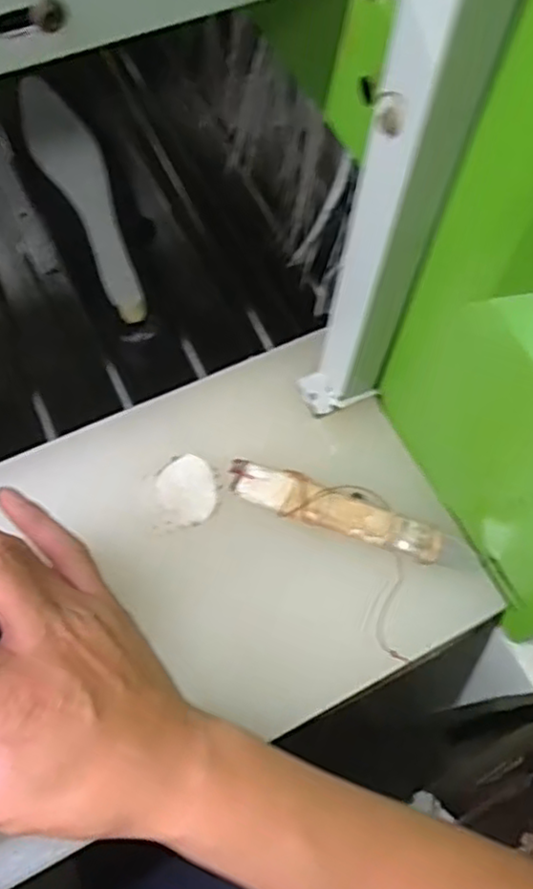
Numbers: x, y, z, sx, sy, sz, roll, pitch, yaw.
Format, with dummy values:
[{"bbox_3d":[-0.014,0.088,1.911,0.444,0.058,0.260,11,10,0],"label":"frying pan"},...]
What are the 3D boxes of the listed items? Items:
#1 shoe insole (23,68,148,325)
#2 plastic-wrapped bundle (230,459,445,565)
[{"bbox_3d":[-0.148,-0.202,0.565,0.048,0.010,0.223,-23,85,-11],"label":"shoe insole"},{"bbox_3d":[0.044,0.046,0.460,0.142,0.015,0.028,21,67,7],"label":"plastic-wrapped bundle"}]

